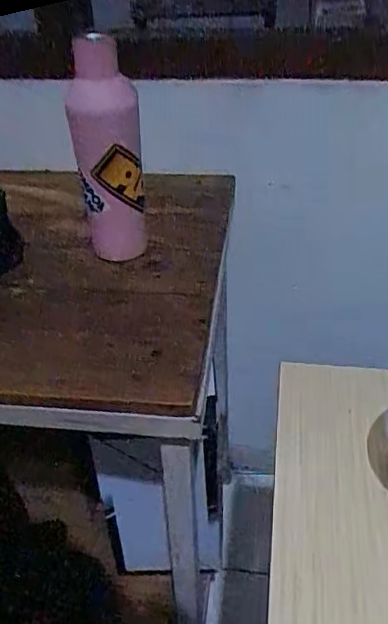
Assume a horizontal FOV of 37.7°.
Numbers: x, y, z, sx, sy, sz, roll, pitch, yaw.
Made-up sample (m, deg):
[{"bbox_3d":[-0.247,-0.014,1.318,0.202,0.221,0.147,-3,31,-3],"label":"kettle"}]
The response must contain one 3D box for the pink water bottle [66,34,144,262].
[{"bbox_3d":[-0.098,-0.176,0.652,0.074,0.241,0.083,-7,37,-6],"label":"pink water bottle"}]

